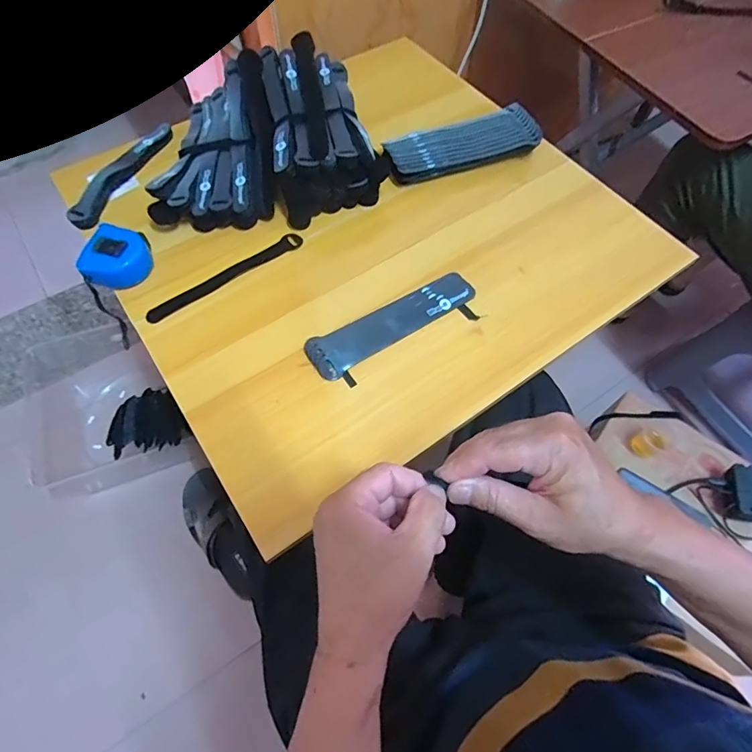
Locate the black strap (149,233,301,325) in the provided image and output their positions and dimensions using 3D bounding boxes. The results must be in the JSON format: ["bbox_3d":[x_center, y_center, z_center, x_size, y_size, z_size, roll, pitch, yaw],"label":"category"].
[{"bbox_3d":[-0.173,-0.116,0.540,0.193,0.011,0.025,-33,68,-17],"label":"black strap"}]

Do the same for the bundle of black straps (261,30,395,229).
[{"bbox_3d":[-0.071,-0.311,0.596,0.134,0.107,0.210,-14,64,-7],"label":"bundle of black straps"}]

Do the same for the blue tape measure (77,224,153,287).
[{"bbox_3d":[-0.296,-0.135,0.530,0.060,0.035,0.069,19,65,9],"label":"blue tape measure"}]

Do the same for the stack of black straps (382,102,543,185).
[{"bbox_3d":[0.111,-0.307,0.622,0.202,0.043,0.077,-17,65,-8],"label":"stack of black straps"}]

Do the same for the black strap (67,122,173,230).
[{"bbox_3d":[-0.332,-0.268,0.608,0.039,0.015,0.196,21,65,10],"label":"black strap"}]

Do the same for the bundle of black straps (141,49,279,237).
[{"bbox_3d":[-0.197,-0.291,0.581,0.135,0.089,0.202,0,63,0],"label":"bundle of black straps"}]

